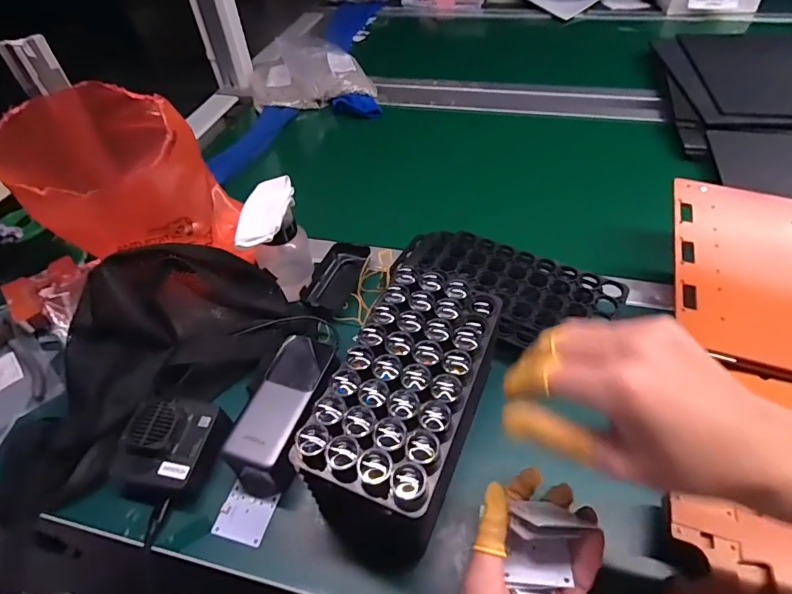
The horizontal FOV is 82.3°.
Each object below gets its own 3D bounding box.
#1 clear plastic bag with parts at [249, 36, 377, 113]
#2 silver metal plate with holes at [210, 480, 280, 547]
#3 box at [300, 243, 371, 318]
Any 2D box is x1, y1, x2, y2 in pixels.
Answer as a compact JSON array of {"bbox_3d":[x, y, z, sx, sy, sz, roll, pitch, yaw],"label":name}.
[{"bbox_3d":[-0.183,-0.469,0.933,0.243,0.095,0.203,-12,49,-6],"label":"clear plastic bag with parts"},{"bbox_3d":[-0.129,0.189,0.393,0.044,0.009,0.043,10,50,13],"label":"silver metal plate with holes"},{"bbox_3d":[-0.076,-0.021,0.556,0.055,0.024,0.107,12,51,15],"label":"box"}]

